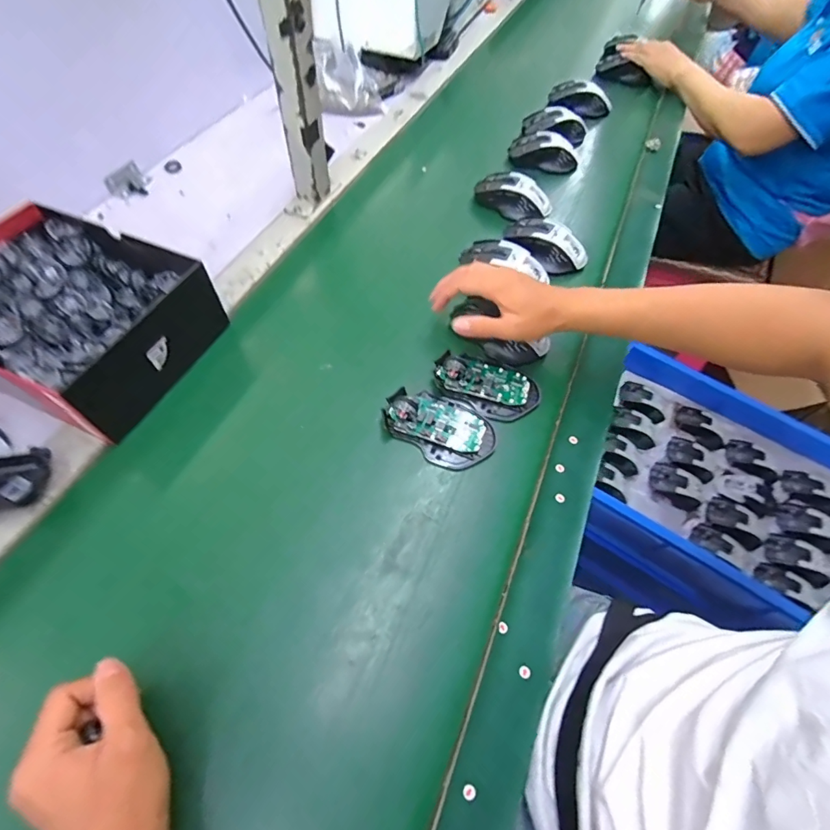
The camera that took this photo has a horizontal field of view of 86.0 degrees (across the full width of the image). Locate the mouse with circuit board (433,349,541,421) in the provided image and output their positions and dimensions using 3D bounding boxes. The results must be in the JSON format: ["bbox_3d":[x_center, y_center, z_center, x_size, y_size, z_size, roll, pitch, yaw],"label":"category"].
[{"bbox_3d":[0.079,-0.037,0.488,0.111,0.021,0.067,29,61,14],"label":"mouse with circuit board"}]

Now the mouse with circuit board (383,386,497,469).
[{"bbox_3d":[0.028,0.004,0.454,0.112,0.029,0.077,33,62,17],"label":"mouse with circuit board"}]

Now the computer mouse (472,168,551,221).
[{"bbox_3d":[0.145,-0.329,0.665,0.114,0.038,0.055,33,62,17],"label":"computer mouse"}]

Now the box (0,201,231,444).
[{"bbox_3d":[-0.363,-0.106,0.476,0.240,0.088,0.180,21,59,10],"label":"box"}]

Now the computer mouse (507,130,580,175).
[{"bbox_3d":[0.216,-0.437,0.739,0.117,0.038,0.058,18,59,8],"label":"computer mouse"}]

